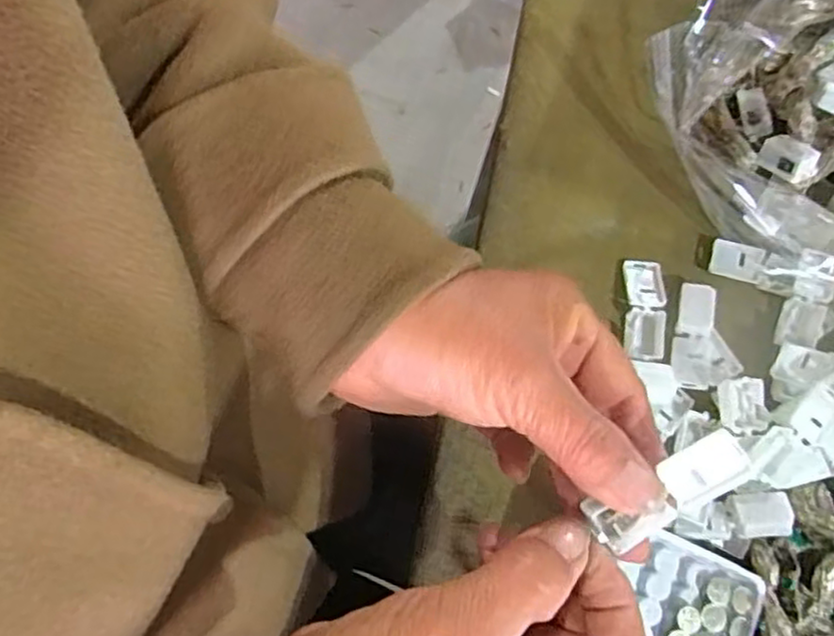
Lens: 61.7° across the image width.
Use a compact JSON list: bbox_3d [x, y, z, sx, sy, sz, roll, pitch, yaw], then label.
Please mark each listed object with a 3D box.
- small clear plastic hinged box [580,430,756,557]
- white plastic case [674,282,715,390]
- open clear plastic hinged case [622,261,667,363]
[{"bbox_3d":[0.084,0.057,0.234,0.054,0.012,0.023,-36,109,9],"label":"small clear plastic hinged box"},{"bbox_3d":[0.143,0.010,0.362,0.017,0.010,0.055,12,75,0],"label":"white plastic case"},{"bbox_3d":[0.120,-0.005,0.366,0.021,0.005,0.054,6,75,-2],"label":"open clear plastic hinged case"}]

